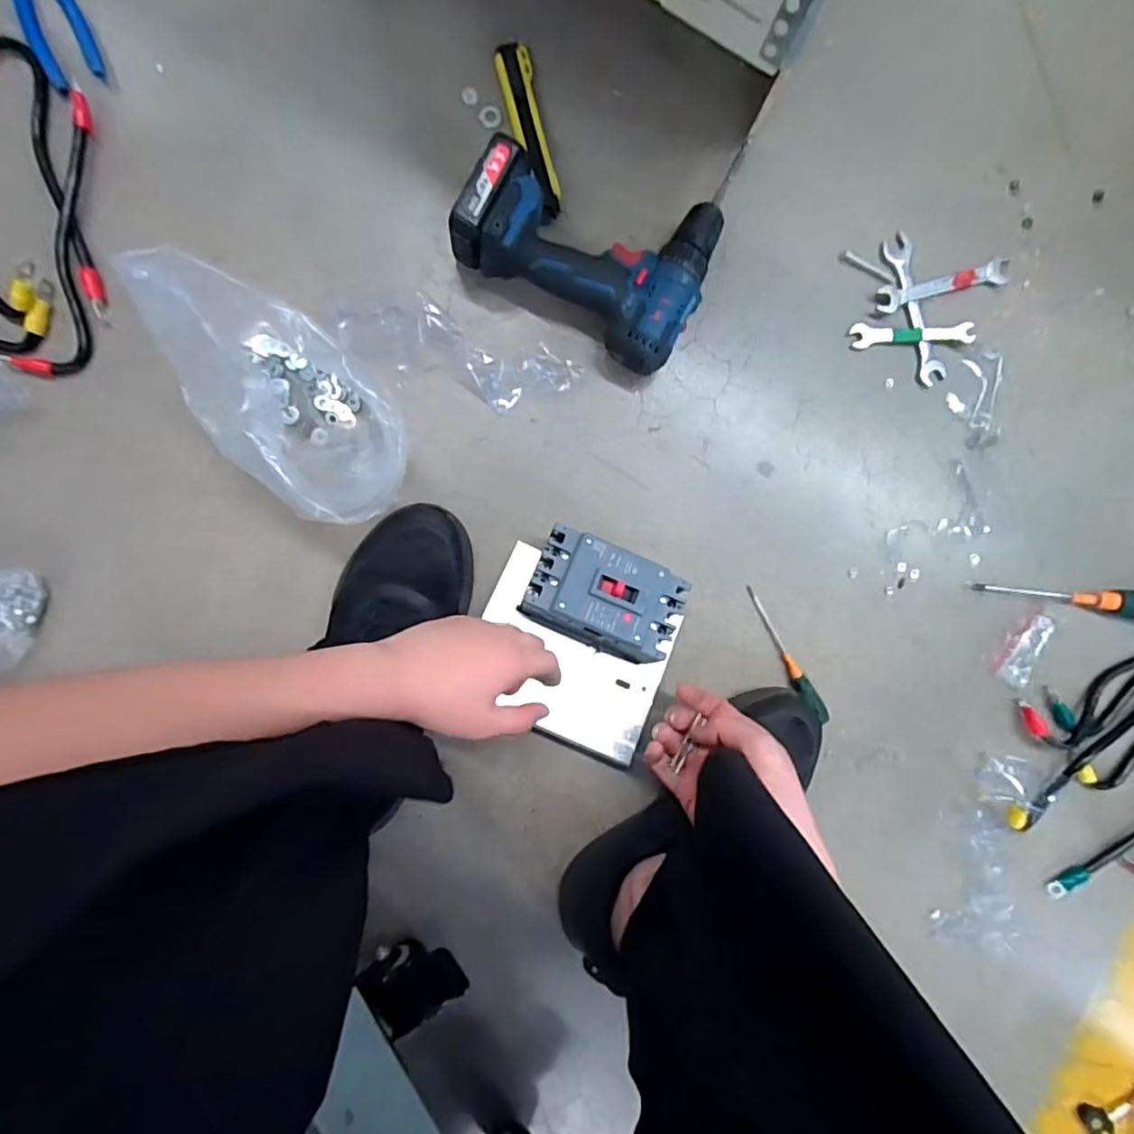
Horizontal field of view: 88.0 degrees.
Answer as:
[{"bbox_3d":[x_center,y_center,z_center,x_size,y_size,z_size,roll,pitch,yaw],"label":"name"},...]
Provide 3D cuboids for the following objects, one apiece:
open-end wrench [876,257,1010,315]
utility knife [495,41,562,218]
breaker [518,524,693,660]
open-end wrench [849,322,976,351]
[{"bbox_3d":[0.363,-0.271,0.564,0.133,0.008,0.026,-14,92,-4],"label":"open-end wrench"},{"bbox_3d":[-0.034,-0.401,0.539,0.032,0.013,0.151,-14,92,-4],"label":"utility knife"},{"bbox_3d":[0.033,0.026,0.526,0.129,0.077,0.088,23,90,-4],"label":"breaker"},{"bbox_3d":[0.332,-0.224,0.563,0.117,0.009,0.023,-4,91,-4],"label":"open-end wrench"}]

